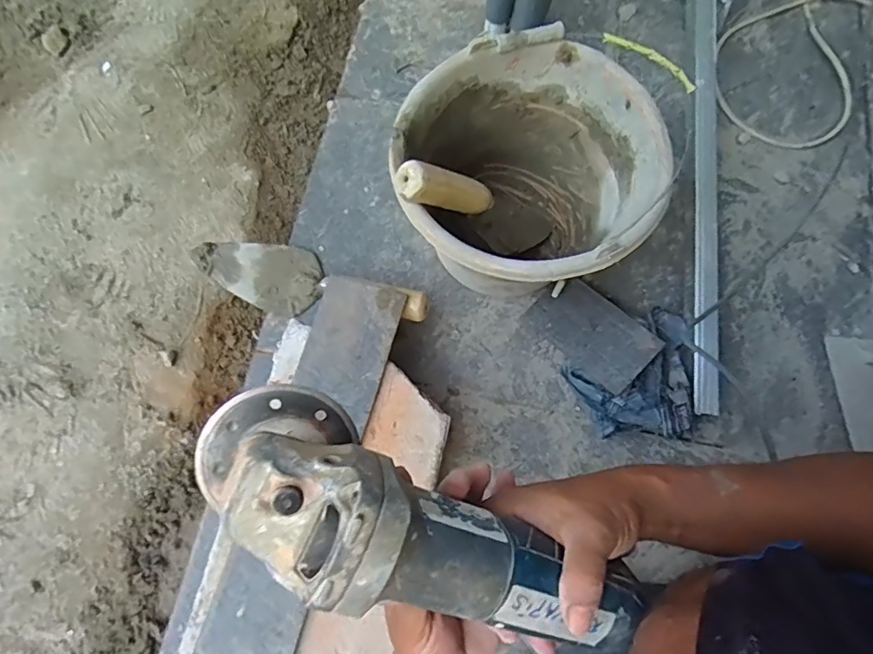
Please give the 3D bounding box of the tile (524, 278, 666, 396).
[{"bbox_3d":[0.195,0.003,0.635,0.090,0.013,0.151,-41,63,-5],"label":"tile"}]

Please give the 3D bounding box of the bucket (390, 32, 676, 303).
[{"bbox_3d":[0.100,-0.154,0.588,0.269,0.241,0.257,1,74,-4],"label":"bucket"}]

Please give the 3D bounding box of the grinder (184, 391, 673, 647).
[{"bbox_3d":[-0.007,0.116,0.280,0.270,0.077,0.084,26,77,-2],"label":"grinder"}]

